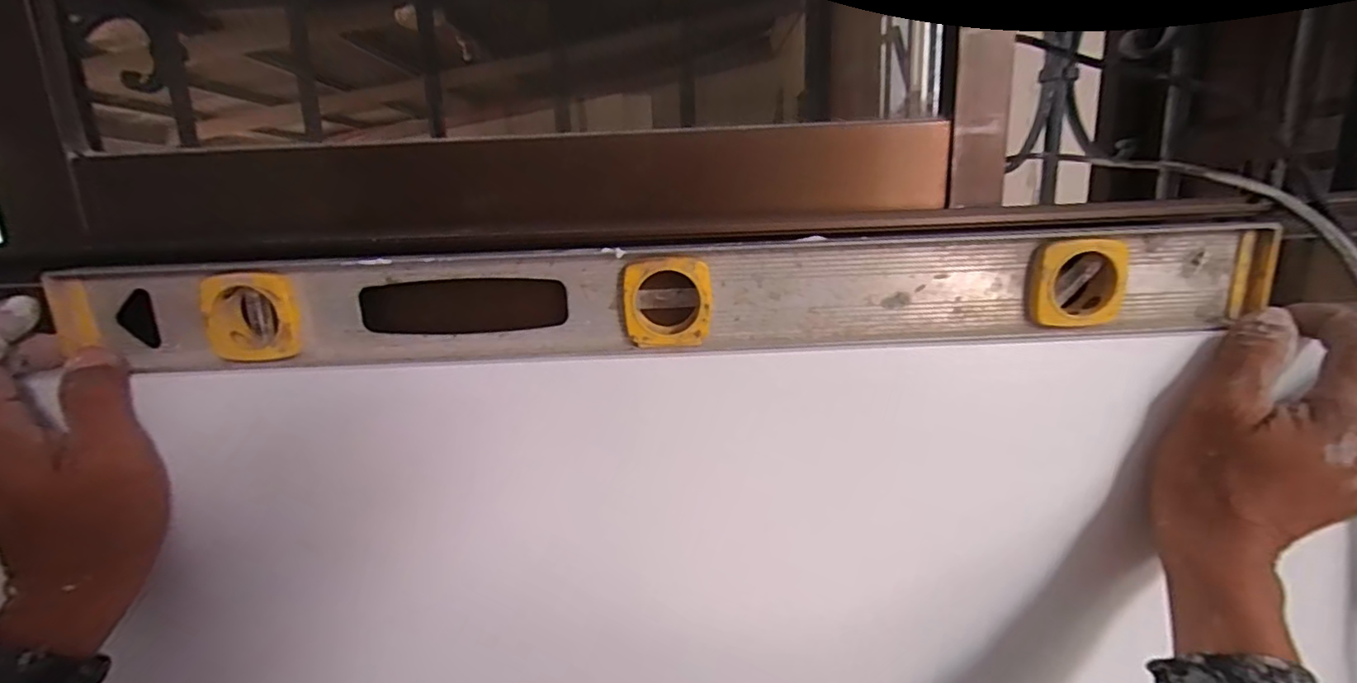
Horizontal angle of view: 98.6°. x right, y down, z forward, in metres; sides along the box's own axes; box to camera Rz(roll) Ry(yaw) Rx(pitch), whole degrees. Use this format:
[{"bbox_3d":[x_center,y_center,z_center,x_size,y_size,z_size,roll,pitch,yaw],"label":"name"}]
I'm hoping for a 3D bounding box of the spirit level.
[{"bbox_3d":[-0.011,-0.020,0.309,0.618,0.052,0.019,-2,14,0],"label":"spirit level"}]

